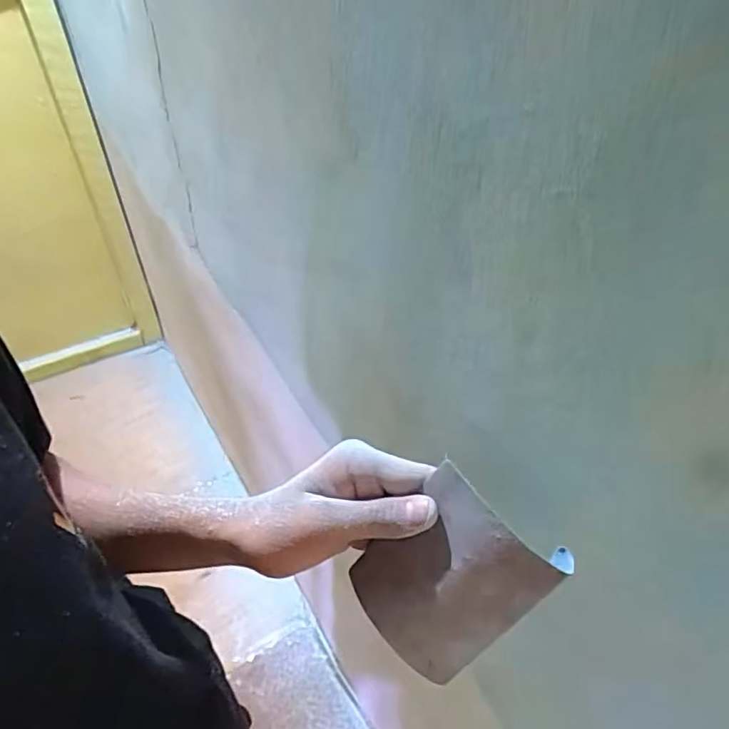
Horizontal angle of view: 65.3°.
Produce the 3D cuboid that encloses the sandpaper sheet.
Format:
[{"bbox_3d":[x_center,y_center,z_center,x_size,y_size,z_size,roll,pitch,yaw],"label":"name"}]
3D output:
[{"bbox_3d":[0.043,0.112,0.299,0.078,0.100,0.013,43,17,15],"label":"sandpaper sheet"}]

